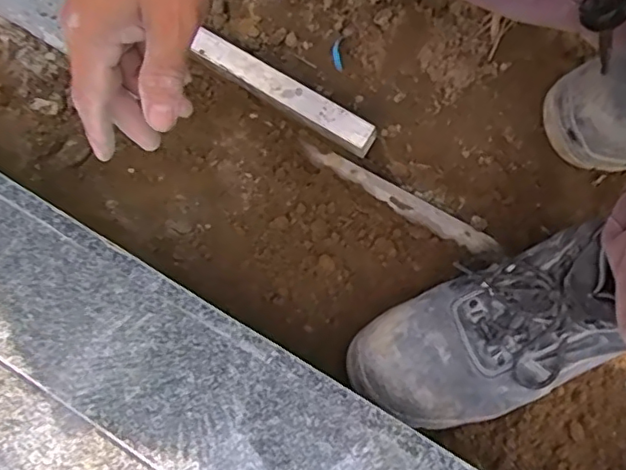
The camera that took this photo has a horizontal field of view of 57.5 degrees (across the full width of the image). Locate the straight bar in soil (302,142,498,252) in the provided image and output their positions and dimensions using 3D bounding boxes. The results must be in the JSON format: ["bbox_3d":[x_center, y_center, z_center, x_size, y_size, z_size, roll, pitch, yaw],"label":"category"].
[{"bbox_3d":[0.081,-0.038,0.547,0.202,0.005,0.023,29,70,11],"label":"straight bar in soil"}]

